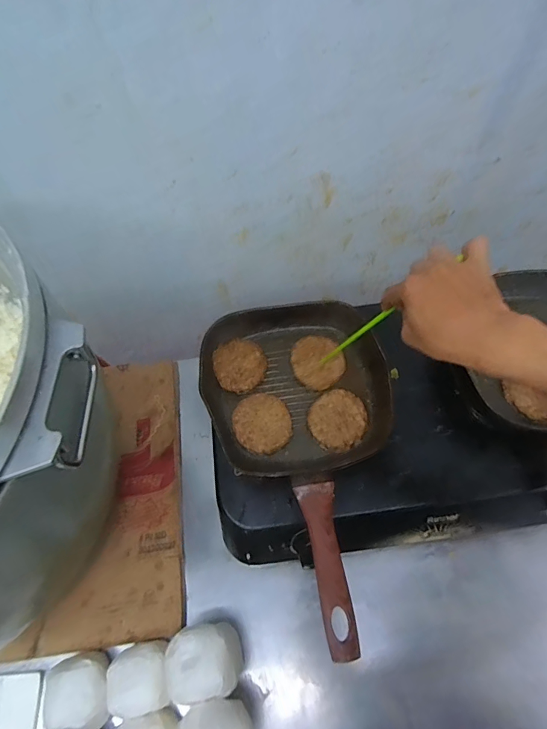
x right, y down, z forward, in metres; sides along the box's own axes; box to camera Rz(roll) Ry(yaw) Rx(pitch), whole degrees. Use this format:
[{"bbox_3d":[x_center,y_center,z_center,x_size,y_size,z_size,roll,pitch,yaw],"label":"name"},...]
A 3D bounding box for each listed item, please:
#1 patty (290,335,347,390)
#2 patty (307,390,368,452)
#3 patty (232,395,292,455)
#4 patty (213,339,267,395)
[{"bbox_3d":[0.062,-0.004,0.596,0.070,0.013,0.076,-1,62,1],"label":"patty"},{"bbox_3d":[0.085,0.072,0.554,0.077,0.012,0.076,-1,62,1],"label":"patty"},{"bbox_3d":[-0.015,0.076,0.552,0.073,0.009,0.082,-25,64,-11],"label":"patty"},{"bbox_3d":[-0.046,0.001,0.592,0.071,0.009,0.078,-1,62,1],"label":"patty"}]

